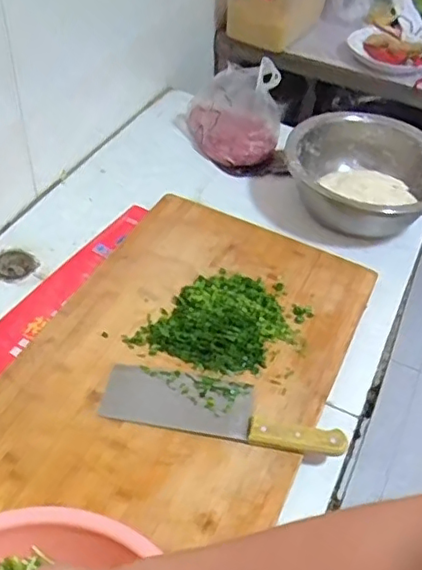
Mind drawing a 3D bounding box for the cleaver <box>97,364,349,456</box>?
[{"bbox_3d":[0.014,0.146,0.717,0.285,0.018,0.079,10,46,4],"label":"cleaver"}]

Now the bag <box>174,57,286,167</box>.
[{"bbox_3d":[0.023,-0.330,1.113,0.215,0.167,0.125,18,47,11],"label":"bag"}]

